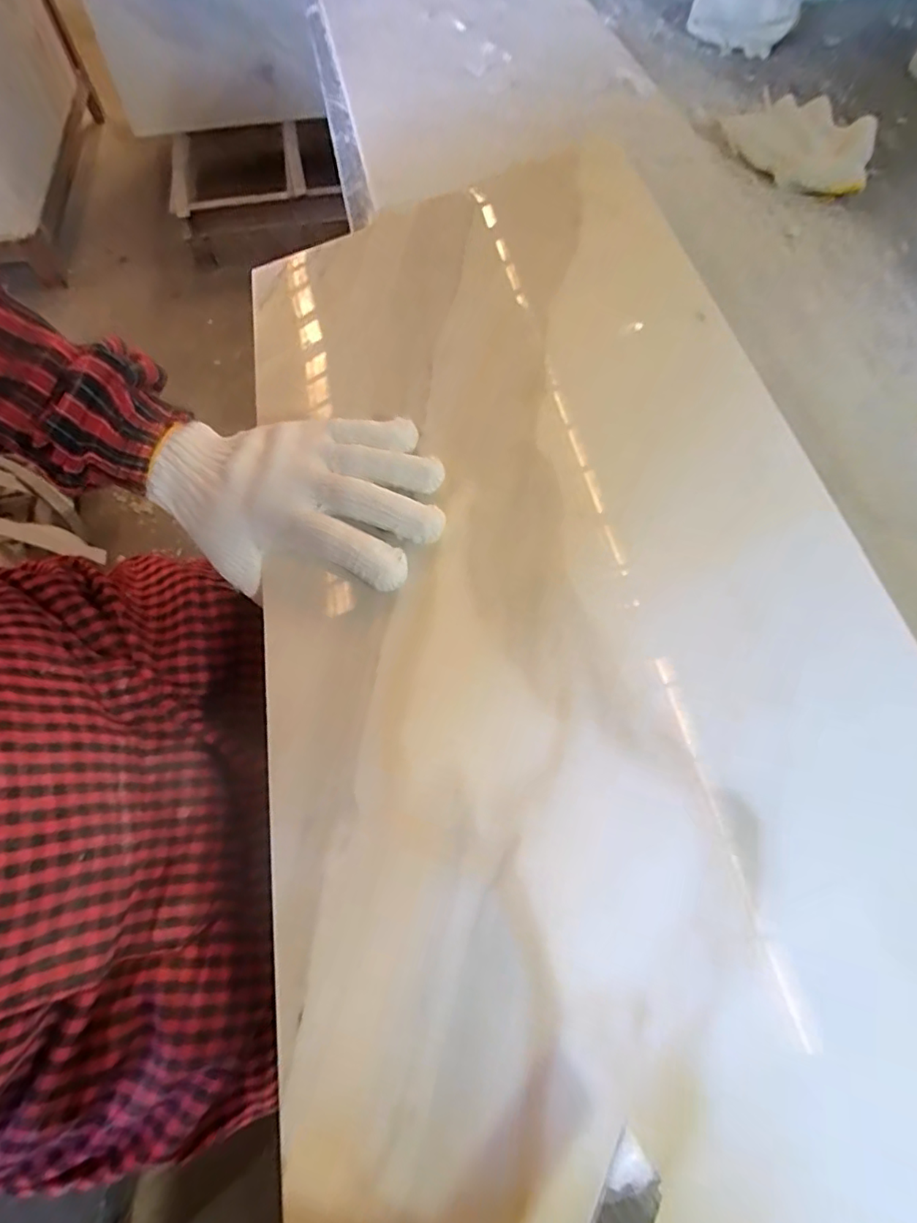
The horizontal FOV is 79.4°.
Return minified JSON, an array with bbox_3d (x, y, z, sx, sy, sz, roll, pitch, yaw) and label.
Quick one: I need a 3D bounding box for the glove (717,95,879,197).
[{"bbox_3d":[0.287,-0.398,0.464,0.067,0.039,0.129,-38,68,-16],"label":"glove"}]

